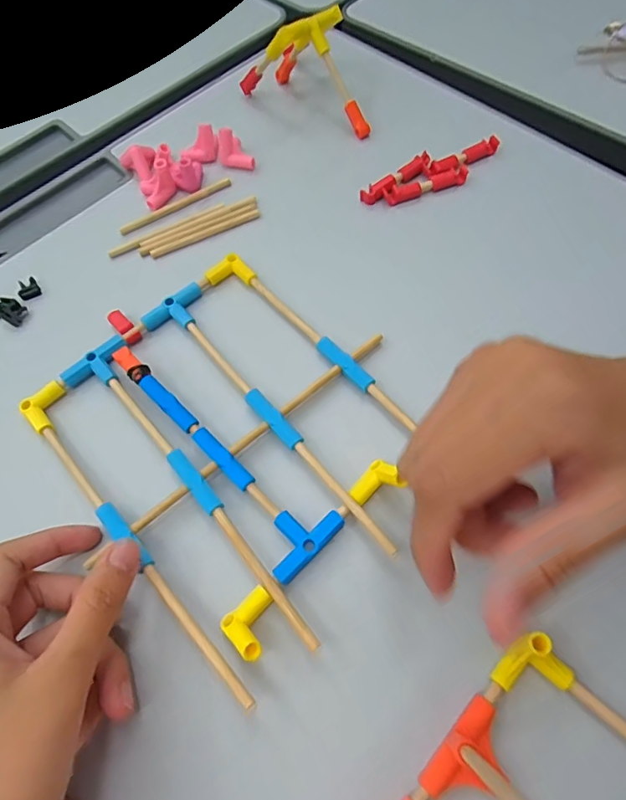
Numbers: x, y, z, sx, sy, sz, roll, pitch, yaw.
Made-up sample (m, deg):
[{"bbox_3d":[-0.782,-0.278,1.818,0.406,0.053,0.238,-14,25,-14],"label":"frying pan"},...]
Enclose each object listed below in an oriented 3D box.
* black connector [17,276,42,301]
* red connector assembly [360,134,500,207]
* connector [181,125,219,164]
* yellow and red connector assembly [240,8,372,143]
[{"bbox_3d":[-0.187,-0.073,0.330,0.013,0.004,0.016,-32,66,-12],"label":"black connector"},{"bbox_3d":[0.082,-0.157,0.347,0.103,0.008,0.028,-19,63,-4],"label":"red connector assembly"},{"bbox_3d":[-0.082,-0.184,0.366,0.028,0.019,0.014,-35,66,-12],"label":"connector"},{"bbox_3d":[0.005,-0.251,0.373,0.111,0.052,0.054,29,69,18],"label":"yellow and red connector assembly"}]

